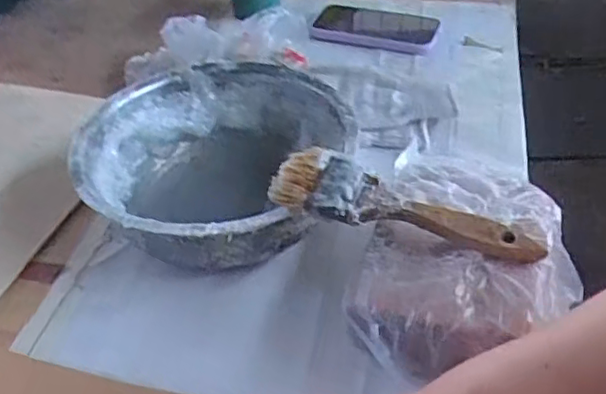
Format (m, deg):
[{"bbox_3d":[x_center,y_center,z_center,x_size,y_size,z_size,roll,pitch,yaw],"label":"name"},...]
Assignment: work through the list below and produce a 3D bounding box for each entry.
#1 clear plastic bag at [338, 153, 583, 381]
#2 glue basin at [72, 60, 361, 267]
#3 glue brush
[{"bbox_3d":[0.116,0.042,0.435,0.132,0.062,0.176,8,37,19],"label":"clear plastic bag"},{"bbox_3d":[-0.067,-0.016,0.518,0.210,0.099,0.221,8,37,19],"label":"glue basin"},{"bbox_3d":[0.065,0.007,0.409,0.176,0.013,0.049,18,59,12],"label":"glue brush"}]

